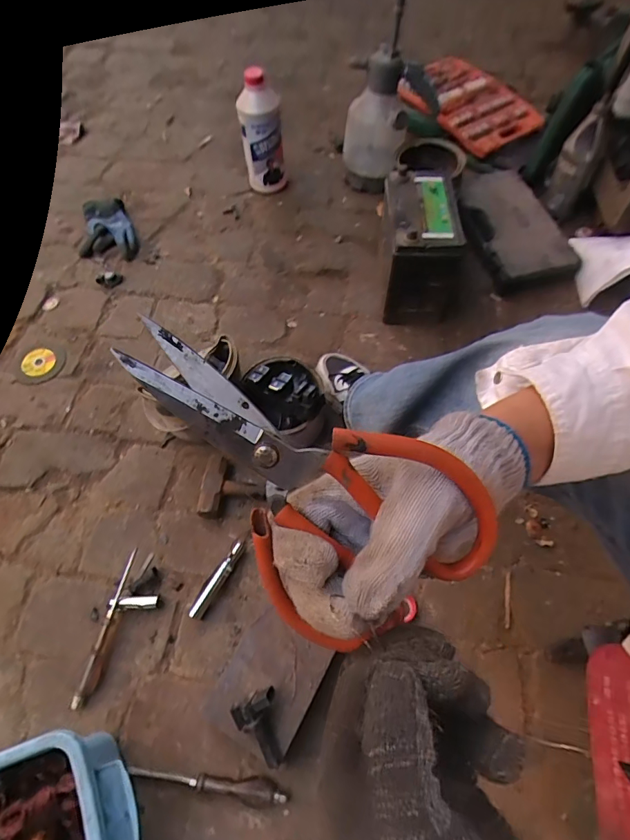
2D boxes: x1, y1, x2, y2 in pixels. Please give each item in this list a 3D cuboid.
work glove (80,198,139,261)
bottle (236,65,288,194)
[{"bbox_3d":[-0.445,-0.413,0.970,0.118,0.039,0.153,-4,62,-2],"label":"work glove"},{"bbox_3d":[-0.105,-0.570,0.901,0.084,0.222,0.064,-10,63,-5],"label":"bottle"}]

